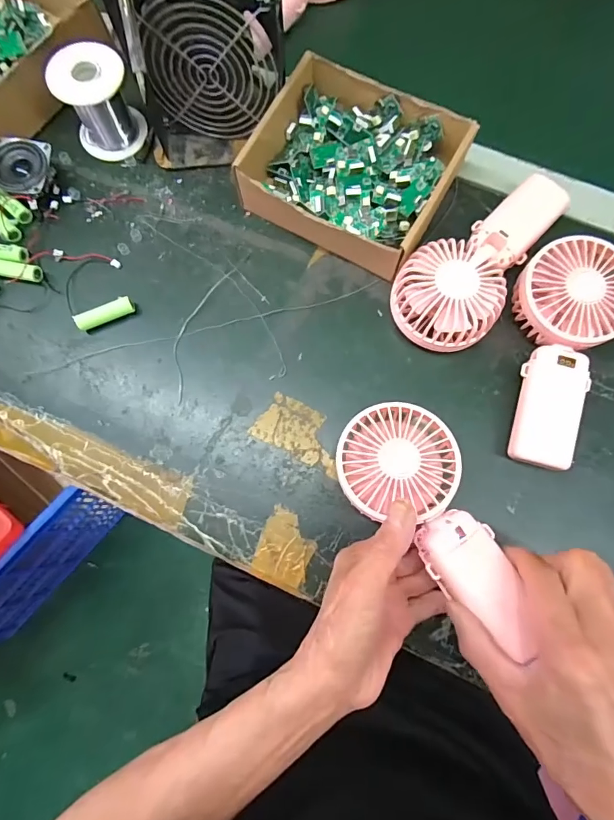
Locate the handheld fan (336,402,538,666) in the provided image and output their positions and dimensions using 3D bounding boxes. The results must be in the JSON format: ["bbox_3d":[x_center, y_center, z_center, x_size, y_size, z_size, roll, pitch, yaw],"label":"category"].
[{"bbox_3d":[0.091,0.076,0.302,0.084,0.033,0.175,-30,71,-5],"label":"handheld fan"}]

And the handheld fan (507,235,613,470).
[{"bbox_3d":[0.212,-0.045,0.344,0.086,0.044,0.180,7,79,3],"label":"handheld fan"}]

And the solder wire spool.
[{"bbox_3d":[-0.194,-0.291,0.392,0.062,0.069,0.068,0,78,1],"label":"solder wire spool"}]

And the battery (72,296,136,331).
[{"bbox_3d":[-0.178,-0.083,0.374,0.050,0.018,0.017,-24,79,-4],"label":"battery"}]

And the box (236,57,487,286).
[{"bbox_3d":[0.037,-0.214,0.378,0.179,0.053,0.146,27,80,7],"label":"box"}]

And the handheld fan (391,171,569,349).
[{"bbox_3d":[0.157,-0.127,0.364,0.188,0.045,0.088,-41,80,-7],"label":"handheld fan"}]

